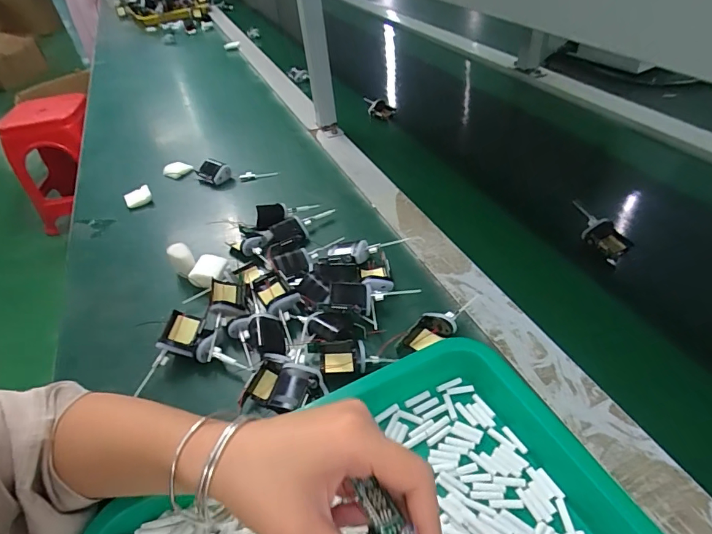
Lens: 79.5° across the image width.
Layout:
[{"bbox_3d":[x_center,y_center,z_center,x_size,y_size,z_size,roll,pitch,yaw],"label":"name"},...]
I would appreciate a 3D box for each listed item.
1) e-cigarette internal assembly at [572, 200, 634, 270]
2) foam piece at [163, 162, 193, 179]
[{"bbox_3d":[0.285,-0.039,0.500,0.095,0.029,0.023,41,45,-13],"label":"e-cigarette internal assembly"},{"bbox_3d":[-0.290,-0.159,0.697,0.044,0.018,0.026,-22,44,-16],"label":"foam piece"}]

